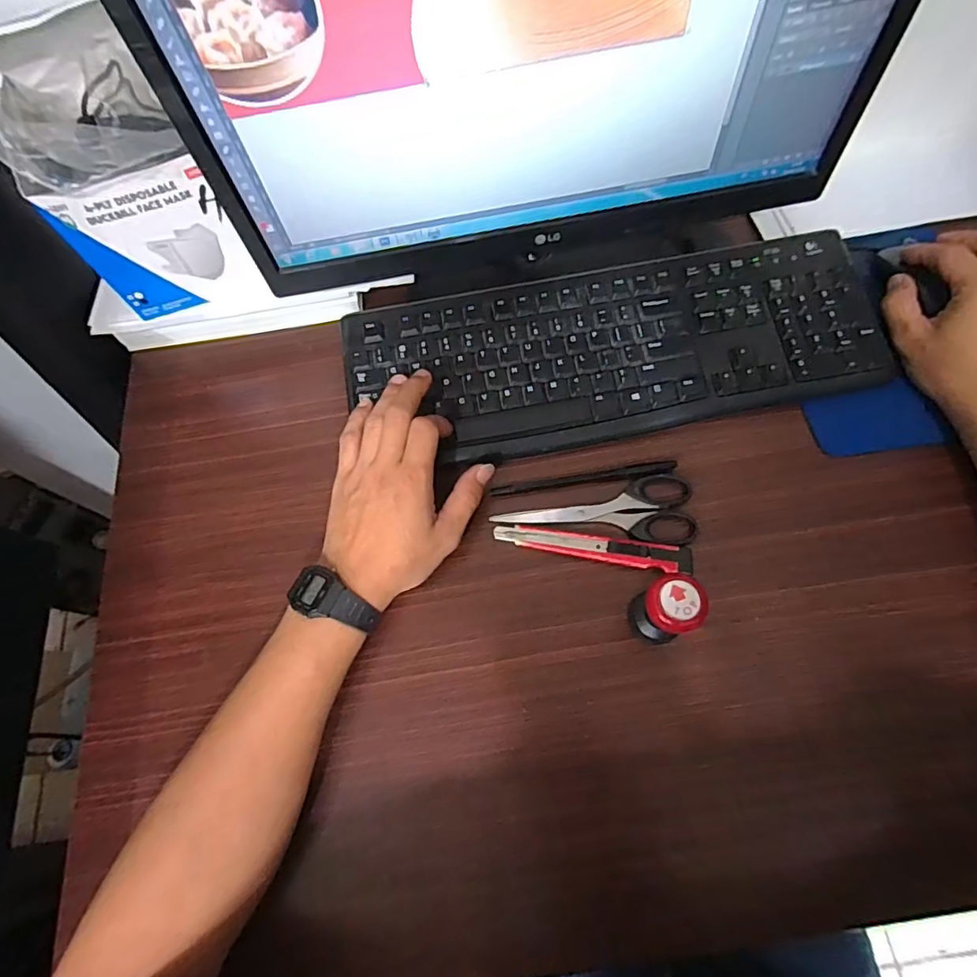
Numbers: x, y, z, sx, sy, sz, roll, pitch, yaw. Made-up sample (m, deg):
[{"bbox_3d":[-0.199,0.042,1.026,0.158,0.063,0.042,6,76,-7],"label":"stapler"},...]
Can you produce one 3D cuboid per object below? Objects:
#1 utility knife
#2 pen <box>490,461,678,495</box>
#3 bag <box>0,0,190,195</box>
[{"bbox_3d":[0.077,0.044,0.399,0.143,0.017,0.019,8,69,7],"label":"utility knife"},{"bbox_3d":[0.076,-0.007,0.425,0.145,0.007,0.010,-8,68,0],"label":"pen"},{"bbox_3d":[-0.266,-0.245,0.334,0.100,0.051,0.124,-28,70,-7],"label":"bag"}]

